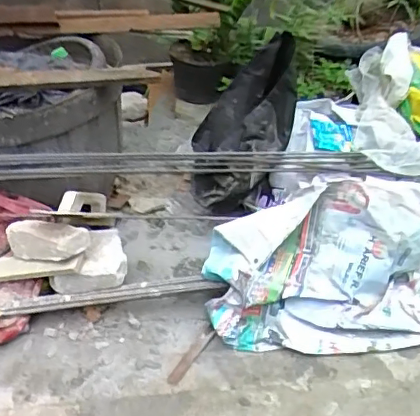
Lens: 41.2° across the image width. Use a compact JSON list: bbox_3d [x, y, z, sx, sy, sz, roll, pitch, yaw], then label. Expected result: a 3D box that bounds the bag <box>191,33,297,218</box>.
[{"bbox_3d":[0.108,-0.260,1.730,0.189,0.563,0.268,3,24,-48],"label":"bag"}]

